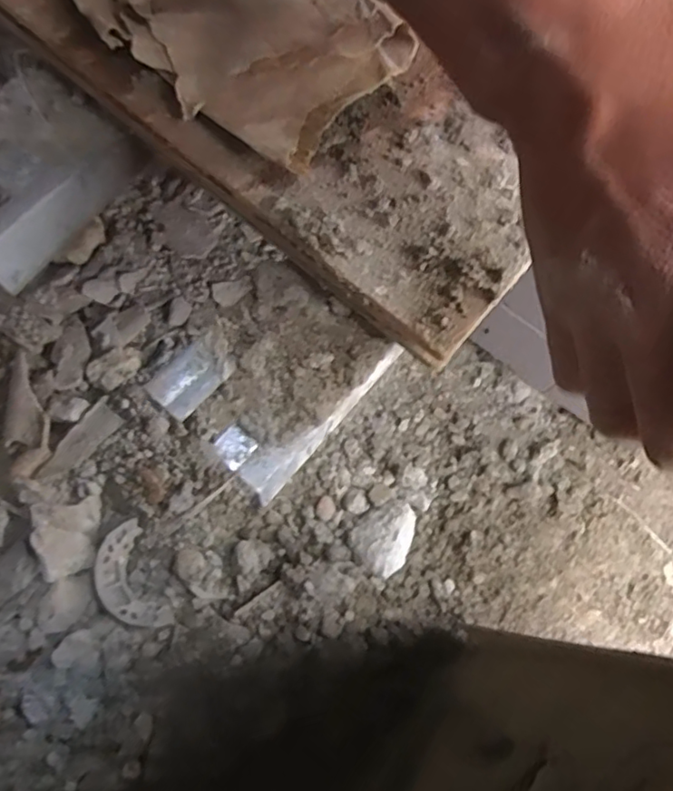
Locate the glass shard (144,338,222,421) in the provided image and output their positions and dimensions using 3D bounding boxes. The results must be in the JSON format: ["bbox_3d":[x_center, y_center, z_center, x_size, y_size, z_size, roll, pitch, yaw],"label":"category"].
[{"bbox_3d":[-0.071,-0.008,0.276,0.024,0.006,0.034,38,70,8],"label":"glass shard"}]

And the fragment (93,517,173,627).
[{"bbox_3d":[-0.189,0.166,0.523,0.049,0.016,0.098,-23,73,-10],"label":"fragment"}]

